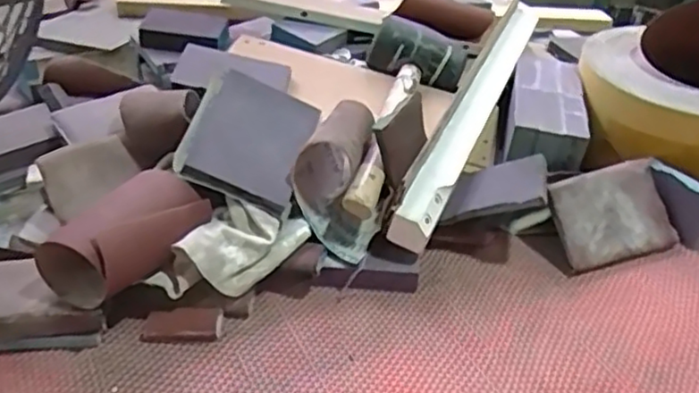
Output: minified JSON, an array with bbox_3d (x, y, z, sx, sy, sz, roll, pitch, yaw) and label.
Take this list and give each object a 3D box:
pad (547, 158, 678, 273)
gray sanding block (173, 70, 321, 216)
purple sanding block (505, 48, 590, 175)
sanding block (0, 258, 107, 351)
[{"bbox_3d":[0.268,0.017,0.681,0.134,0.010,0.095,-13,76,-20],"label":"pad"},{"bbox_3d":[-0.097,-0.054,0.645,0.108,0.022,0.123,25,64,-14],"label":"gray sanding block"},{"bbox_3d":[0.224,-0.105,0.774,0.087,0.040,0.215,11,38,9],"label":"purple sanding block"},{"bbox_3d":[-0.268,0.090,0.562,0.121,0.045,0.072,-3,38,-10],"label":"sanding block"}]

